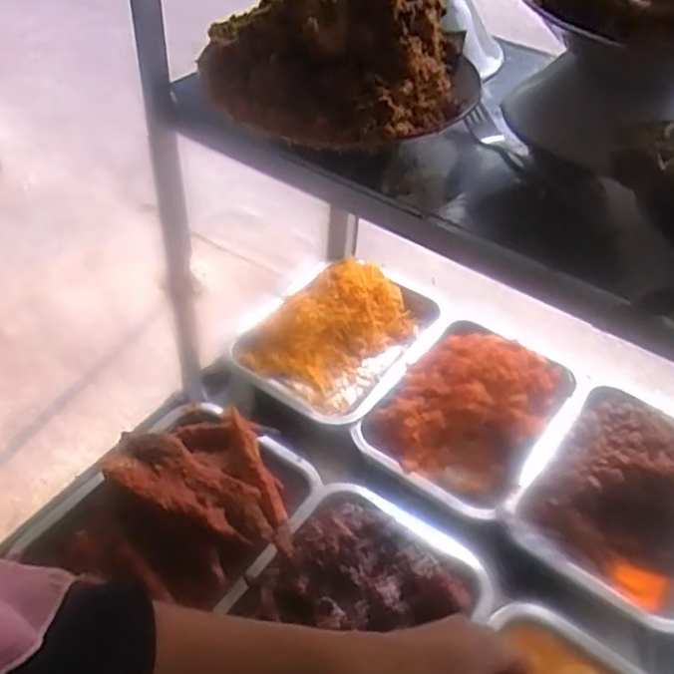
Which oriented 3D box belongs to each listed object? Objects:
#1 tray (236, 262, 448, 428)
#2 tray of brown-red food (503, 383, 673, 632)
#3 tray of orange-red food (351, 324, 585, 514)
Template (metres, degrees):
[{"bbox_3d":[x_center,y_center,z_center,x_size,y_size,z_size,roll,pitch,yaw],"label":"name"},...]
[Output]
[{"bbox_3d":[0.003,-0.003,0.811,0.179,0.087,0.244,23,48,27],"label":"tray"},{"bbox_3d":[0.294,0.152,0.664,0.186,0.082,0.248,22,47,27],"label":"tray of brown-red food"},{"bbox_3d":[0.143,0.070,0.729,0.176,0.079,0.235,23,48,27],"label":"tray of orange-red food"}]

